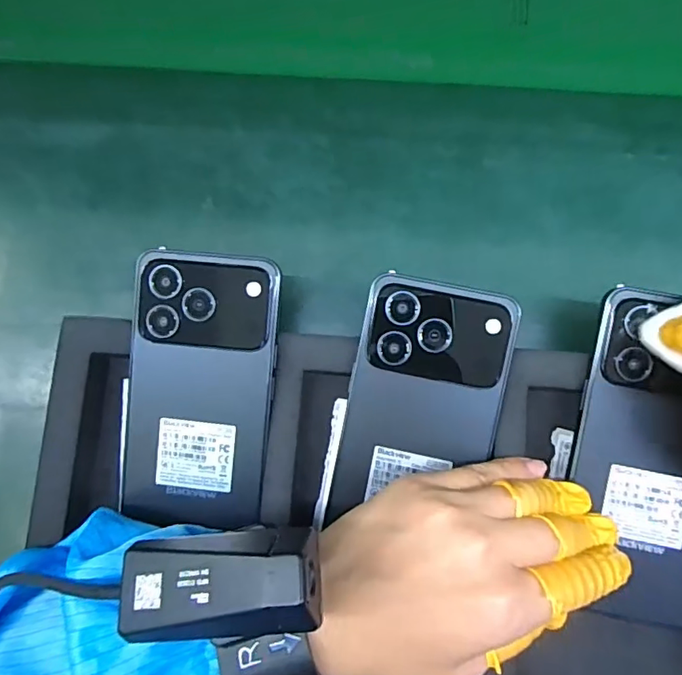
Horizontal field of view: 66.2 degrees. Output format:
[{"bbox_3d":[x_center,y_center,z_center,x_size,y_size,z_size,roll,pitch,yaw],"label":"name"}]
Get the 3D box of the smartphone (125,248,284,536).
[{"bbox_3d":[-0.073,0.028,0.272,0.076,0.008,0.142,5,94,3],"label":"smartphone"}]

